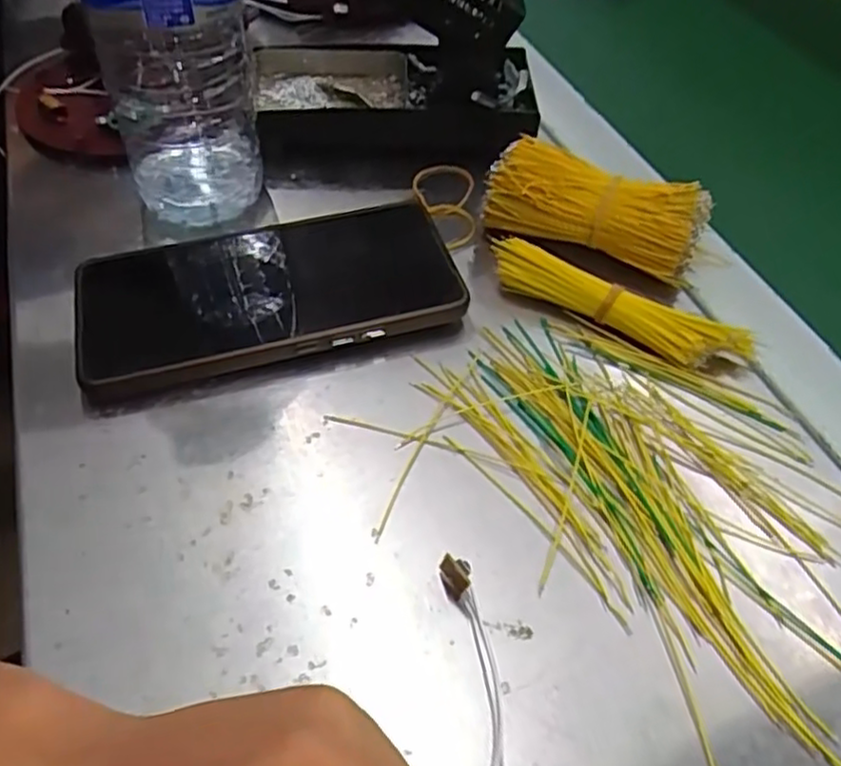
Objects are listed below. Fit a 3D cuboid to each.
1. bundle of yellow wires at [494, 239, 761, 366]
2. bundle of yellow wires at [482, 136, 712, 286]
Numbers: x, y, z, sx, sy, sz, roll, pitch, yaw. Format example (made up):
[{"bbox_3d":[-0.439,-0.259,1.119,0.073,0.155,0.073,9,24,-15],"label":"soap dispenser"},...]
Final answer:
[{"bbox_3d":[0.084,-0.033,0.310,0.116,0.019,0.020,23,54,16],"label":"bundle of yellow wires"},{"bbox_3d":[0.082,-0.082,0.336,0.097,0.037,0.033,18,53,12],"label":"bundle of yellow wires"}]

